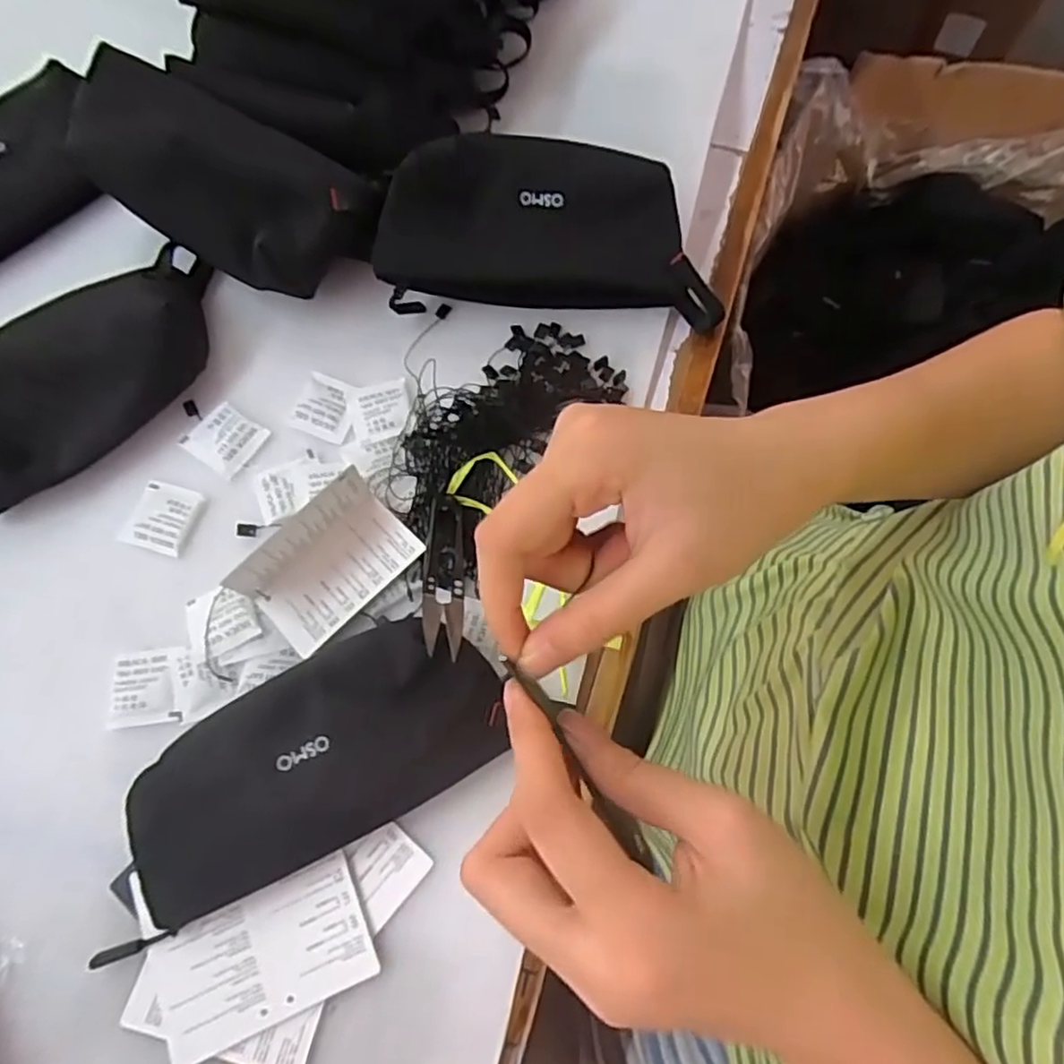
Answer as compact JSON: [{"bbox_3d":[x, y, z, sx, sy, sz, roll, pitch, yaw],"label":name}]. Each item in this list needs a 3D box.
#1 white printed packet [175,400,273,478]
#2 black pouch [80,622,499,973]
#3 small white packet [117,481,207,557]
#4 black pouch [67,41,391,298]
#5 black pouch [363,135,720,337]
[{"bbox_3d":[-0.189,-0.058,0.414,0.043,0.004,0.038,34,74,10],"label":"white printed packet"},{"bbox_3d":[-0.115,0.113,0.334,0.206,0.045,0.092,-27,74,-10],"label":"black pouch"},{"bbox_3d":[-0.218,-0.009,0.398,0.037,0.004,0.040,16,72,5],"label":"small white packet"},{"bbox_3d":[-0.192,-0.215,0.431,0.196,0.077,0.085,30,74,9],"label":"black pouch"},{"bbox_3d":[0.014,-0.190,0.423,0.204,0.073,0.090,1,71,0],"label":"black pouch"}]

